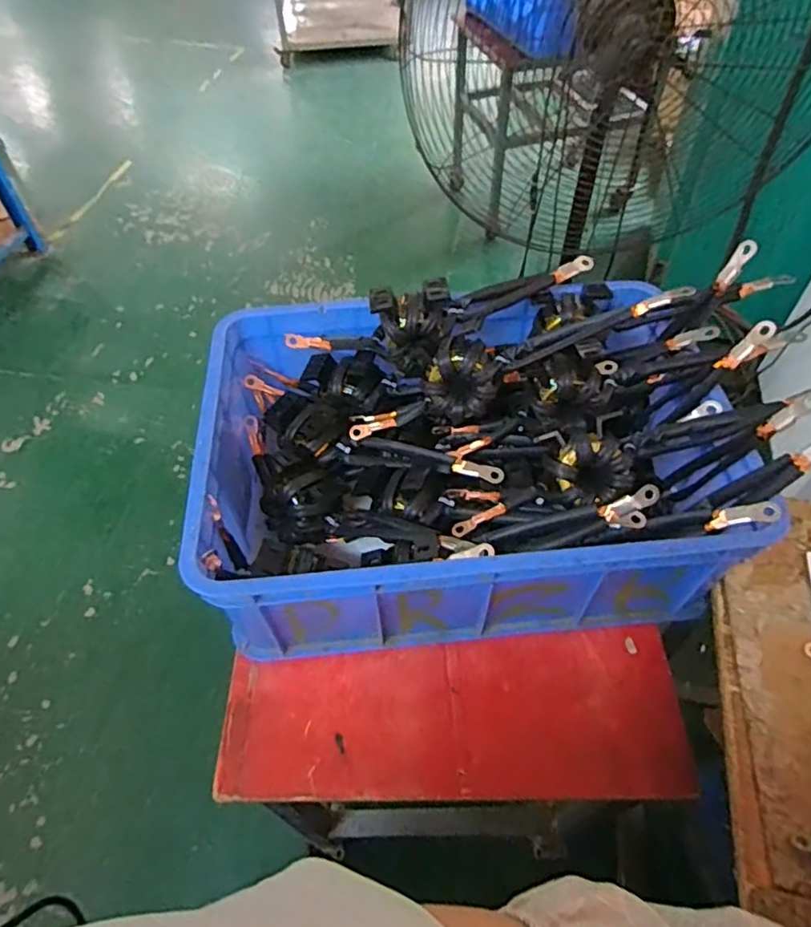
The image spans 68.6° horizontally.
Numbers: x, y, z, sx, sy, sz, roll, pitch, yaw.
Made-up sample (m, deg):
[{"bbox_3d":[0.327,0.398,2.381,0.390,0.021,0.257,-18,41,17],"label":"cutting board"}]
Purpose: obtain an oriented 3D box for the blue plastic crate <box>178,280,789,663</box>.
[{"bbox_3d":[0.080,-0.018,0.752,0.623,0.223,0.413,-4,52,-1],"label":"blue plastic crate"}]

